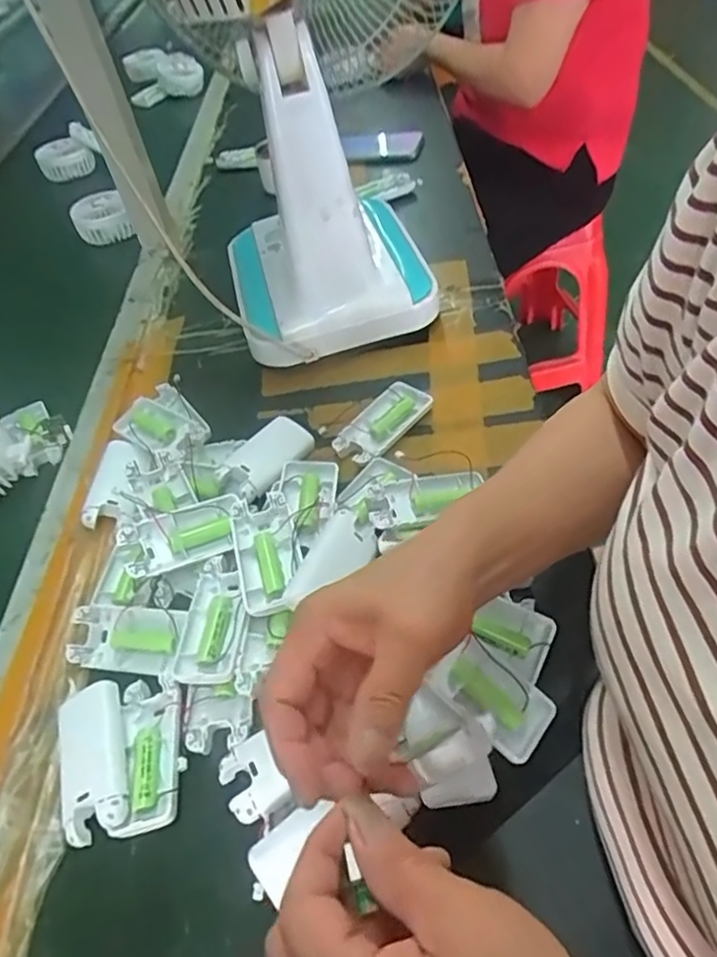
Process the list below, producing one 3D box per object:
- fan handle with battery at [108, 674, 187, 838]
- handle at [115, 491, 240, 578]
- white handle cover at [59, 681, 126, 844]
[{"bbox_3d":[-0.133,0.169,0.402,0.043,0.016,0.093,-10,50,-3],"label":"fan handle with battery"},{"bbox_3d":[-0.128,0.042,0.471,0.088,0.025,0.042,-25,52,-14],"label":"handle"},{"bbox_3d":[-0.168,0.174,0.400,0.037,0.013,0.091,-18,50,-9],"label":"white handle cover"}]

